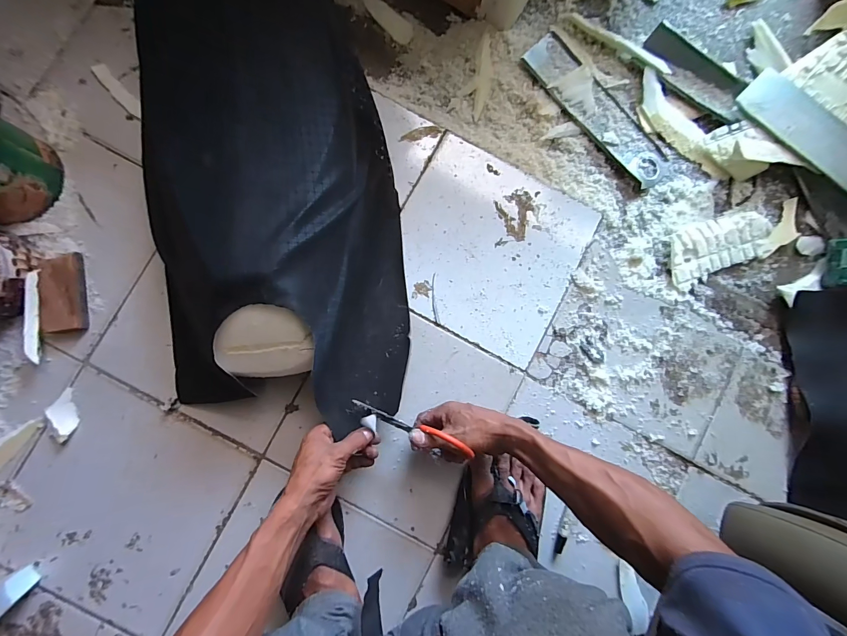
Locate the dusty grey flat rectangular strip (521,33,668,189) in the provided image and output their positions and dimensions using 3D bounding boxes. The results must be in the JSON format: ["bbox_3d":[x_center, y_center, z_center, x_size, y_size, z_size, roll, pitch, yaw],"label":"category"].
[{"bbox_3d":[0.296,-0.351,0.611,0.075,0.007,0.304,-42,89,-5],"label":"dusty grey flat rectangular strip"}]

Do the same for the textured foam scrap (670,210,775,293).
[{"bbox_3d":[0.494,-0.121,0.602,0.187,0.011,0.087,-21,87,-4],"label":"textured foam scrap"}]

